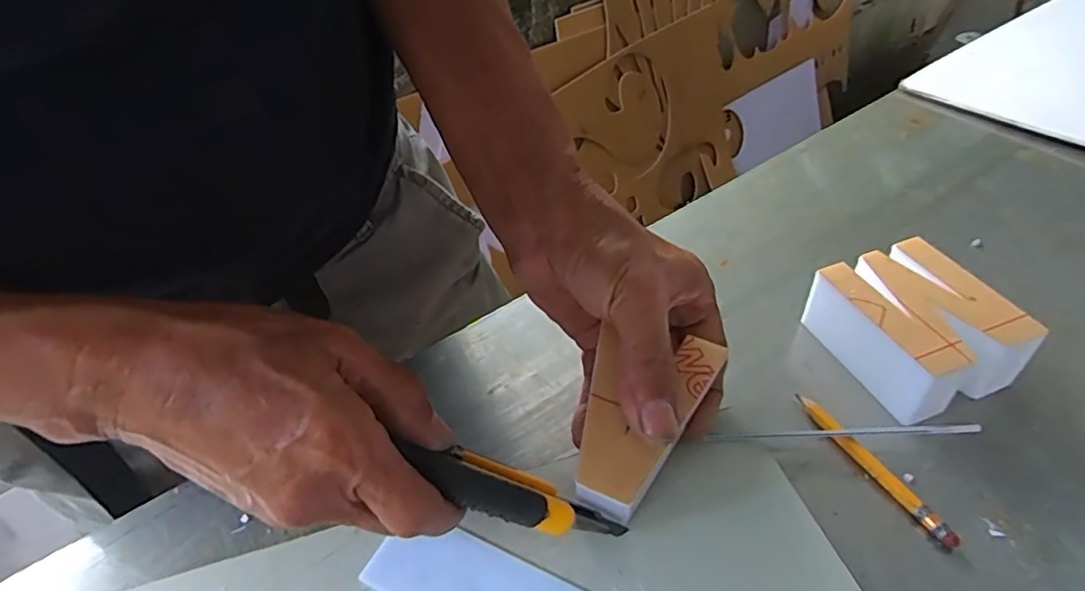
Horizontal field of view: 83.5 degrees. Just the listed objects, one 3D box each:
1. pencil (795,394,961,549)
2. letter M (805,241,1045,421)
[{"bbox_3d":[0.158,0.081,0.293,0.007,0.007,0.090,-22,47,-18],"label":"pencil"},{"bbox_3d":[0.199,0.018,0.330,0.074,0.045,0.086,-17,45,-13],"label":"letter M"}]

